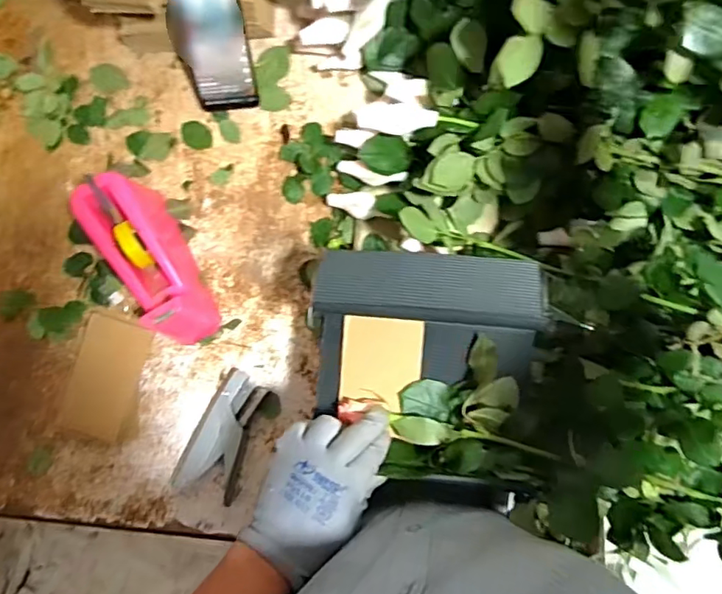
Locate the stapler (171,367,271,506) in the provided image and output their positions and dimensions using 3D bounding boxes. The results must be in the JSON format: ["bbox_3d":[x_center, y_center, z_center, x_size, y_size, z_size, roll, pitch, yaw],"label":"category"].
[{"bbox_3d":[-0.163,0.163,0.652,0.071,0.027,0.145,21,85,4],"label":"stapler"}]

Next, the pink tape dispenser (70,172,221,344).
[{"bbox_3d":[-0.244,-0.042,0.642,0.075,0.105,0.198,-32,83,-2],"label":"pink tape dispenser"}]

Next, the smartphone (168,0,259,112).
[{"bbox_3d":[-0.178,-0.306,0.658,0.081,0.163,0.014,-10,41,-6],"label":"smartphone"}]

